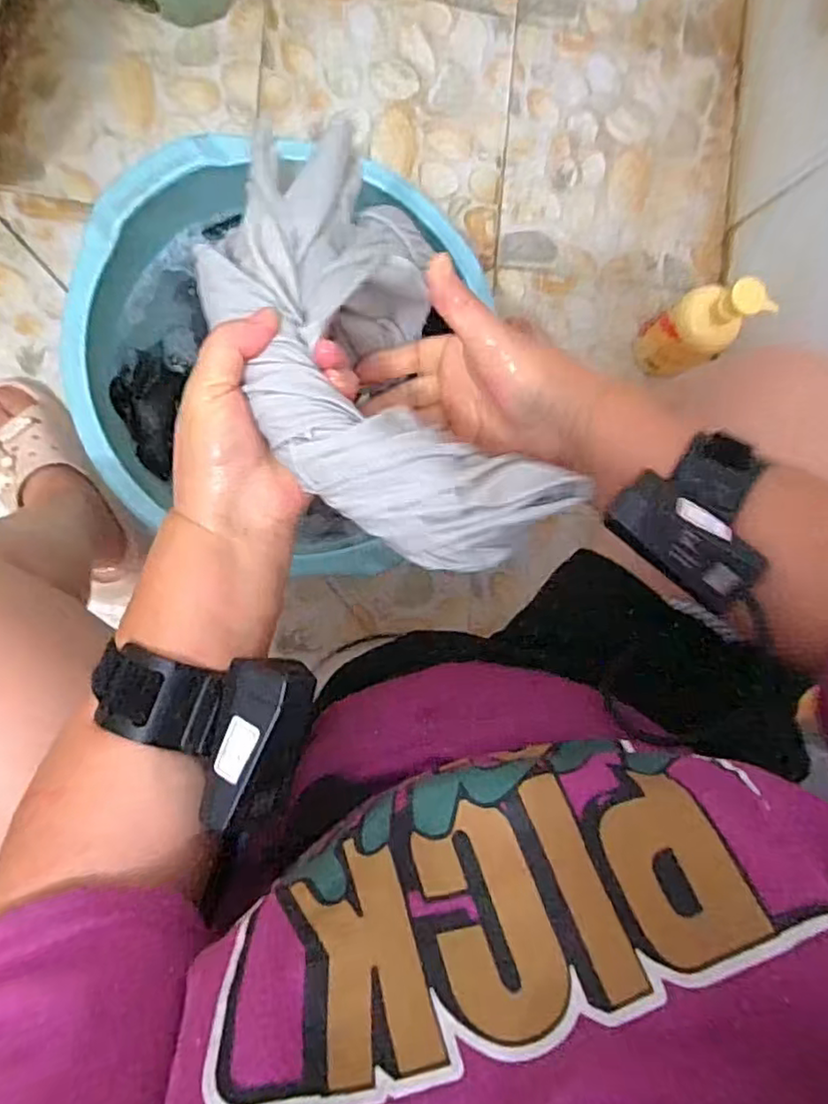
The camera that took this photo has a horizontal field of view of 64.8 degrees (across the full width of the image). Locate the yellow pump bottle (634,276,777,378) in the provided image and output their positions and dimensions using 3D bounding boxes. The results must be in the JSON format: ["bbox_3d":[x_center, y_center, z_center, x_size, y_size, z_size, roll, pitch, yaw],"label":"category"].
[{"bbox_3d":[0.321,-0.256,0.756,0.049,0.195,0.072,-41,97,-7],"label":"yellow pump bottle"}]

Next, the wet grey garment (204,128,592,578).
[{"bbox_3d":[-0.027,-0.110,0.344,0.133,0.082,0.259,-17,69,-9],"label":"wet grey garment"}]

